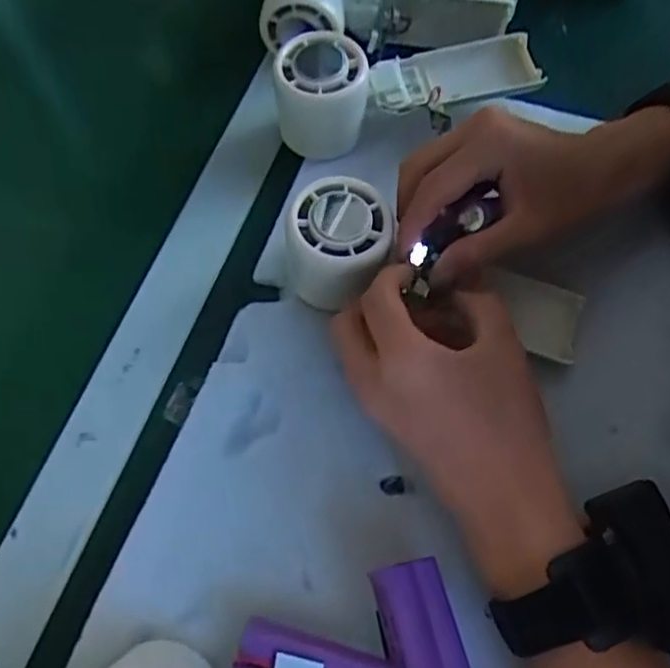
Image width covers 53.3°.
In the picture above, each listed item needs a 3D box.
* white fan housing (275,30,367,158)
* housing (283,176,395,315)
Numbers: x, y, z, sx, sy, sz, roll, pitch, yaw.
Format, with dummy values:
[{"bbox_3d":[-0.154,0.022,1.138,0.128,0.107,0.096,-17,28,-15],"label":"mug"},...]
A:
[{"bbox_3d":[-0.010,-0.146,0.412,0.050,0.057,0.046,1,61,-2],"label":"white fan housing"},{"bbox_3d":[0.001,-0.045,0.360,0.054,0.053,0.055,-1,65,1],"label":"housing"}]

